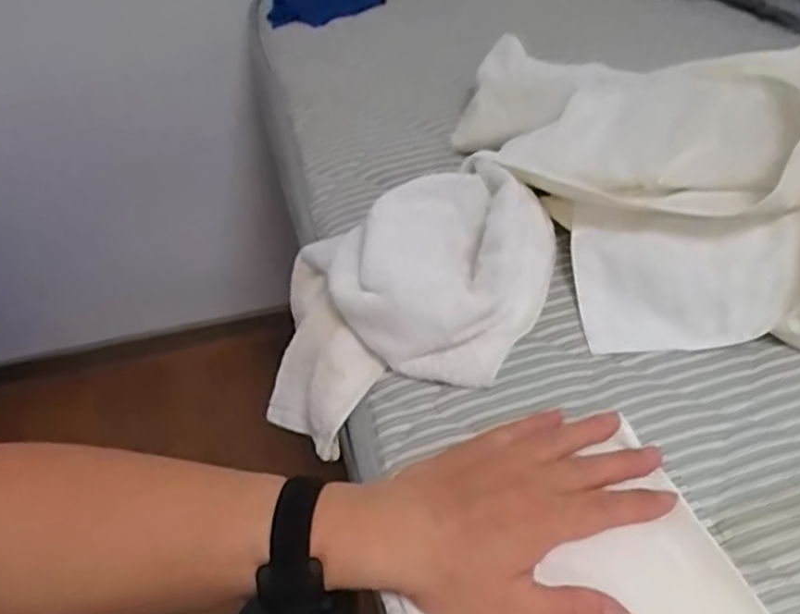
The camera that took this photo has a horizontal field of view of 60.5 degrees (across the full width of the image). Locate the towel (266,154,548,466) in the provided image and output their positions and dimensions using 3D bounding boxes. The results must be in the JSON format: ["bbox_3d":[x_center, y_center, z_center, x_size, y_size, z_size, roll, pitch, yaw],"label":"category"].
[{"bbox_3d":[0.012,-0.011,0.566,0.250,0.129,0.178,-12,44,-10],"label":"towel"}]

